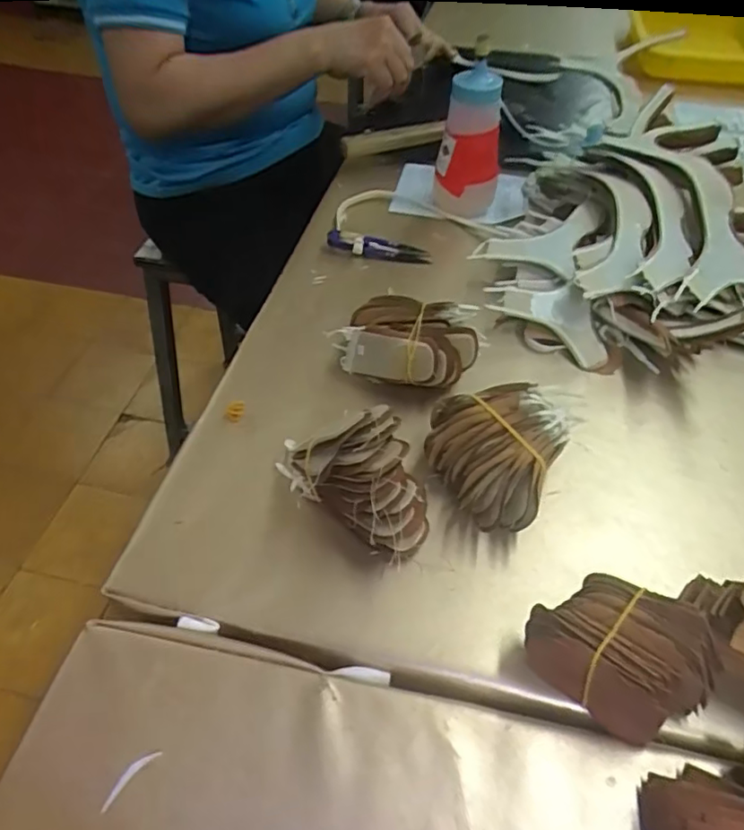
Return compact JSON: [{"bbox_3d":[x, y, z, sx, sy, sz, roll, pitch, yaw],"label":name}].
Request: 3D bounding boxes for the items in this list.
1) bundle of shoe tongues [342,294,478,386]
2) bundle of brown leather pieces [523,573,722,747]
[{"bbox_3d":[0.029,-0.055,0.453,0.099,0.041,0.072,15,51,13],"label":"bundle of shoe tongues"},{"bbox_3d":[0.125,0.121,0.303,0.071,0.052,0.073,0,49,0],"label":"bundle of brown leather pieces"}]

